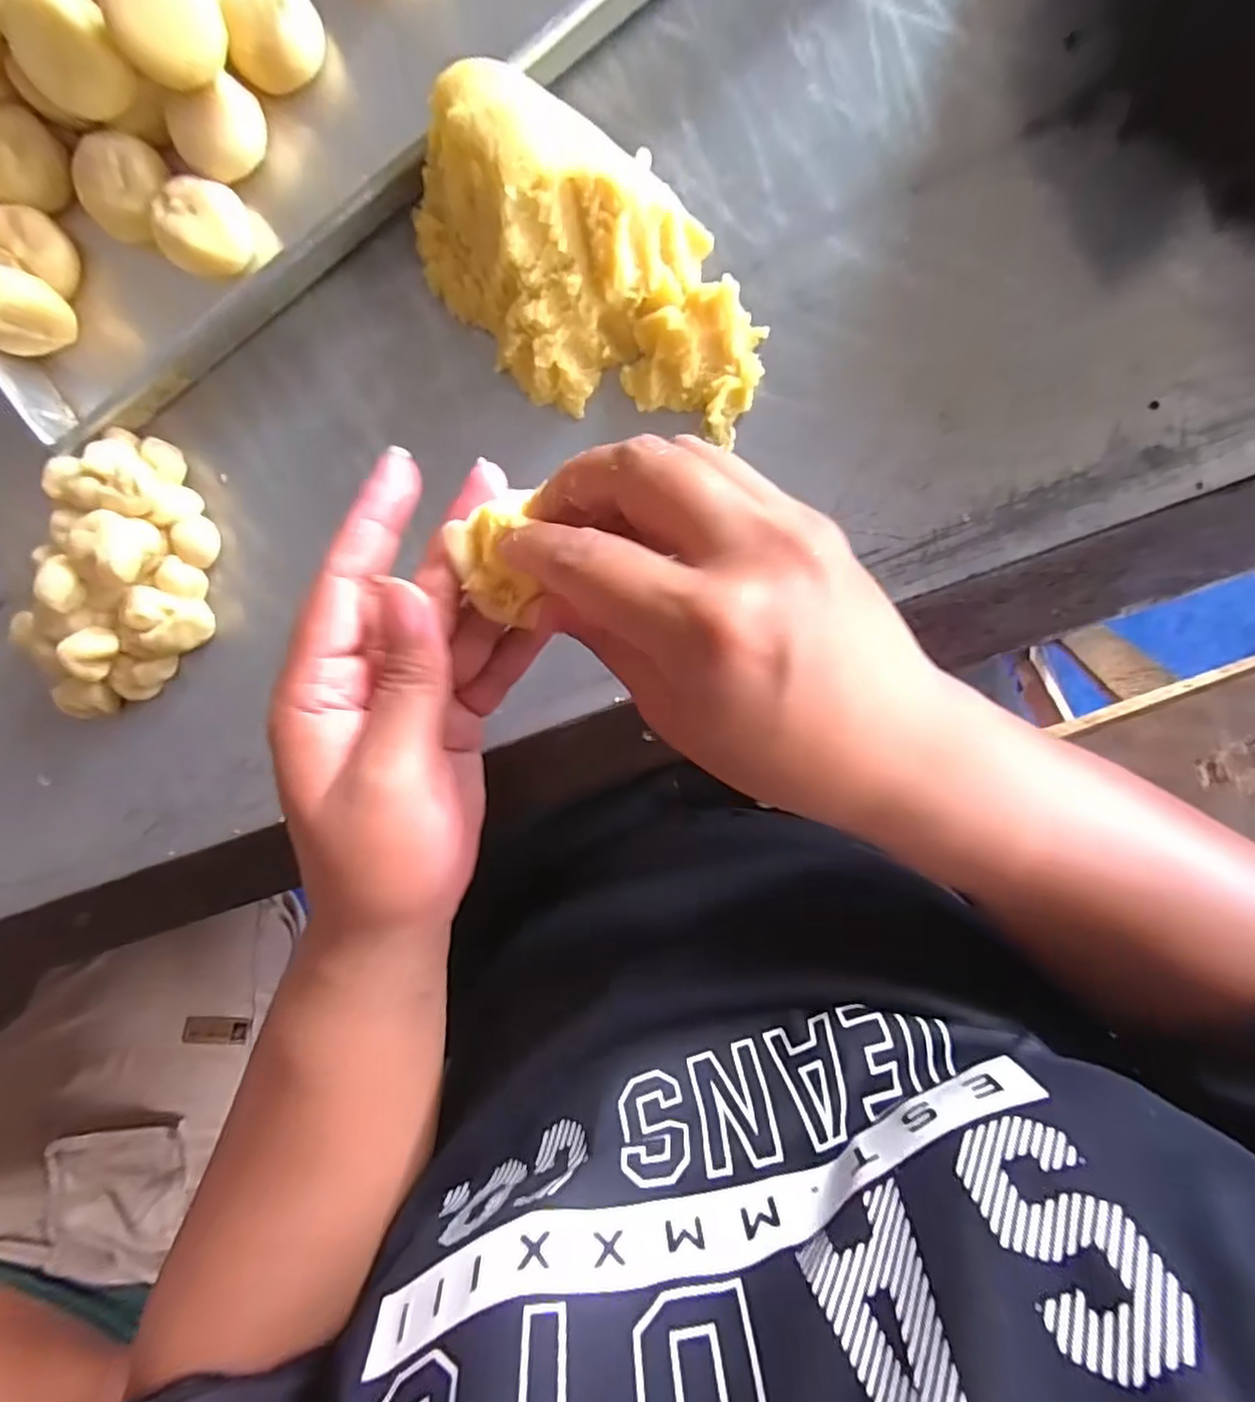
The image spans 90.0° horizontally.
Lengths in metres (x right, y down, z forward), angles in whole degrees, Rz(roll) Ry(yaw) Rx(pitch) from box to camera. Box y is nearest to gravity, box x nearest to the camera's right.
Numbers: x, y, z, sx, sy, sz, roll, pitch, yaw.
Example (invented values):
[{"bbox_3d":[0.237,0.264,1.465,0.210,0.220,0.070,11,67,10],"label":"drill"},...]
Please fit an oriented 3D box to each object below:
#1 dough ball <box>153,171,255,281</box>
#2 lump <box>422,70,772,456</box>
[{"bbox_3d":[-0.186,-0.209,0.281,0.030,0.030,0.038,33,99,1],"label":"dough ball"},{"bbox_3d":[-0.017,-0.169,0.246,0.150,0.066,0.083,23,99,3],"label":"lump"}]

